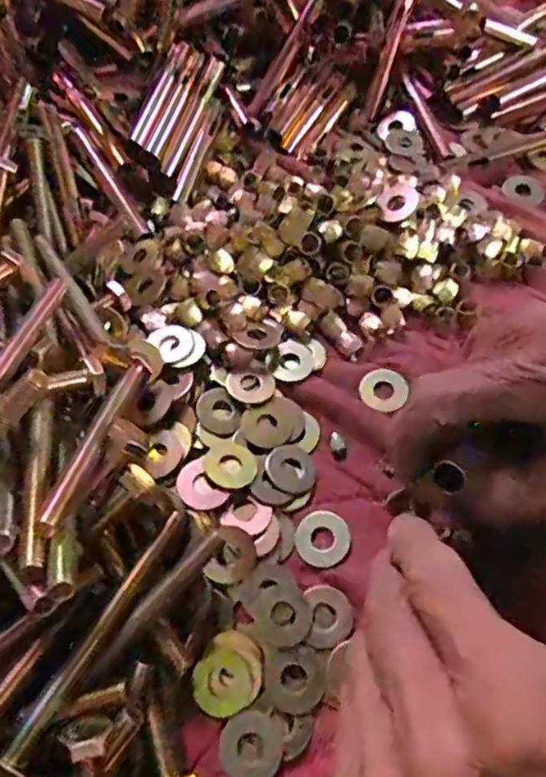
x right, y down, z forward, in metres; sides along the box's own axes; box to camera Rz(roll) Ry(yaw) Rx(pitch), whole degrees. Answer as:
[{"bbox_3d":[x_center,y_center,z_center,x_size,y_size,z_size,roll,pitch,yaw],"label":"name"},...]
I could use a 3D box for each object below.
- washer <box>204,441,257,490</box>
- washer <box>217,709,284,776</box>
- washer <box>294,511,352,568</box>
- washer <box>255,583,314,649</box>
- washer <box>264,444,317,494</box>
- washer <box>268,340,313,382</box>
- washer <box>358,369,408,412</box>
[{"bbox_3d":[-0.020,0.035,0.275,0.024,0.007,0.023,-1,62,2],"label":"washer"},{"bbox_3d":[-0.008,0.140,0.229,0.024,0.004,0.024,25,65,15],"label":"washer"},{"bbox_3d":[0.022,0.067,0.265,0.024,0.004,0.024,-1,62,2],"label":"washer"},{"bbox_3d":[0.004,0.096,0.250,0.025,0.004,0.024,26,66,15],"label":"washer"},{"bbox_3d":[0.009,0.037,0.280,0.024,0.004,0.023,-1,62,2],"label":"washer"},{"bbox_3d":[0.010,-0.014,0.310,0.022,0.004,0.025,27,62,6],"label":"washer"},{"bbox_3d":[0.057,0.000,0.301,0.024,0.004,0.023,-1,62,2],"label":"washer"}]

